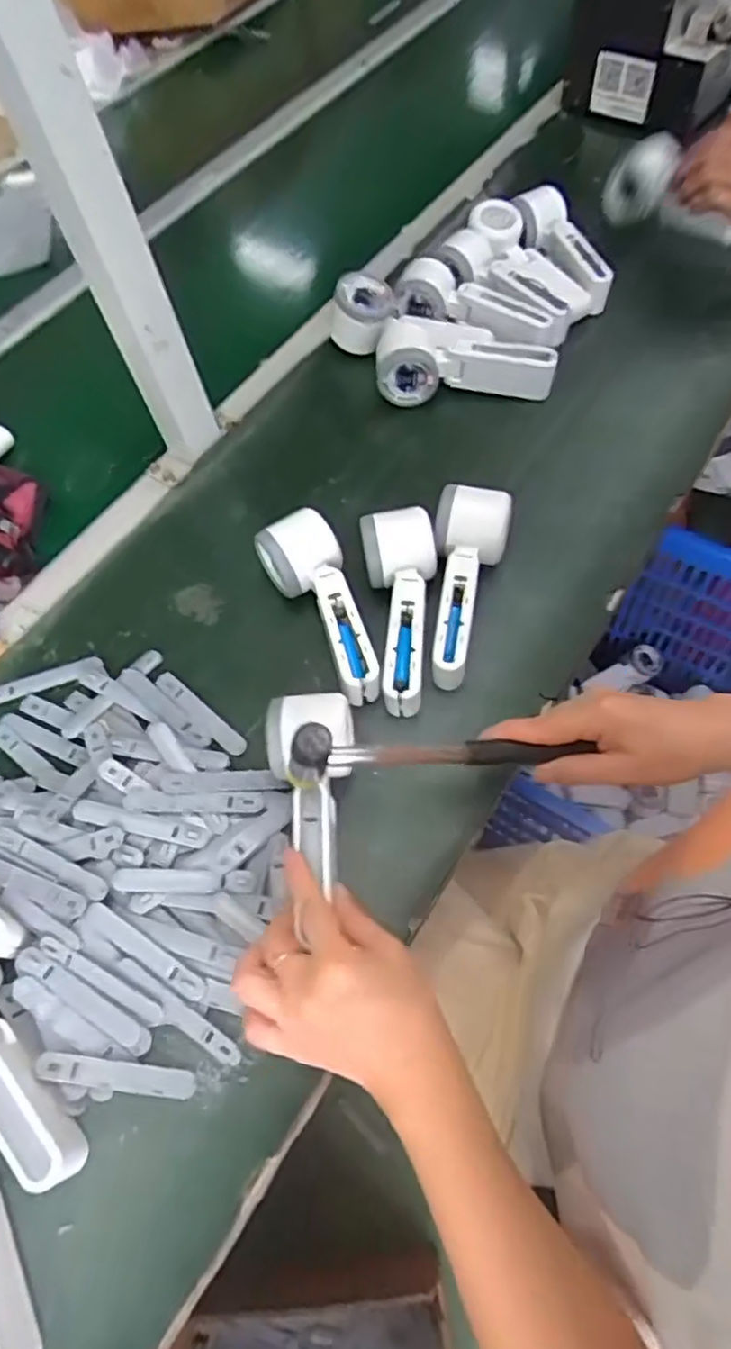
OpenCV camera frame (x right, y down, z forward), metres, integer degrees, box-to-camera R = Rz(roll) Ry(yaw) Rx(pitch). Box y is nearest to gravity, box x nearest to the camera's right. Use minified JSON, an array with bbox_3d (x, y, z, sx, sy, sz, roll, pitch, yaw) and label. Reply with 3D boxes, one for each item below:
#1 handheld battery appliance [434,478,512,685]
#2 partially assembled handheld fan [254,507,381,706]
[{"bbox_3d":[0.076,-0.070,0.517,0.059,0.047,0.166,7,62,11],"label":"handheld battery appliance"},{"bbox_3d":[-0.027,-0.055,0.523,0.056,0.055,0.157,-30,62,-10],"label":"partially assembled handheld fan"}]

